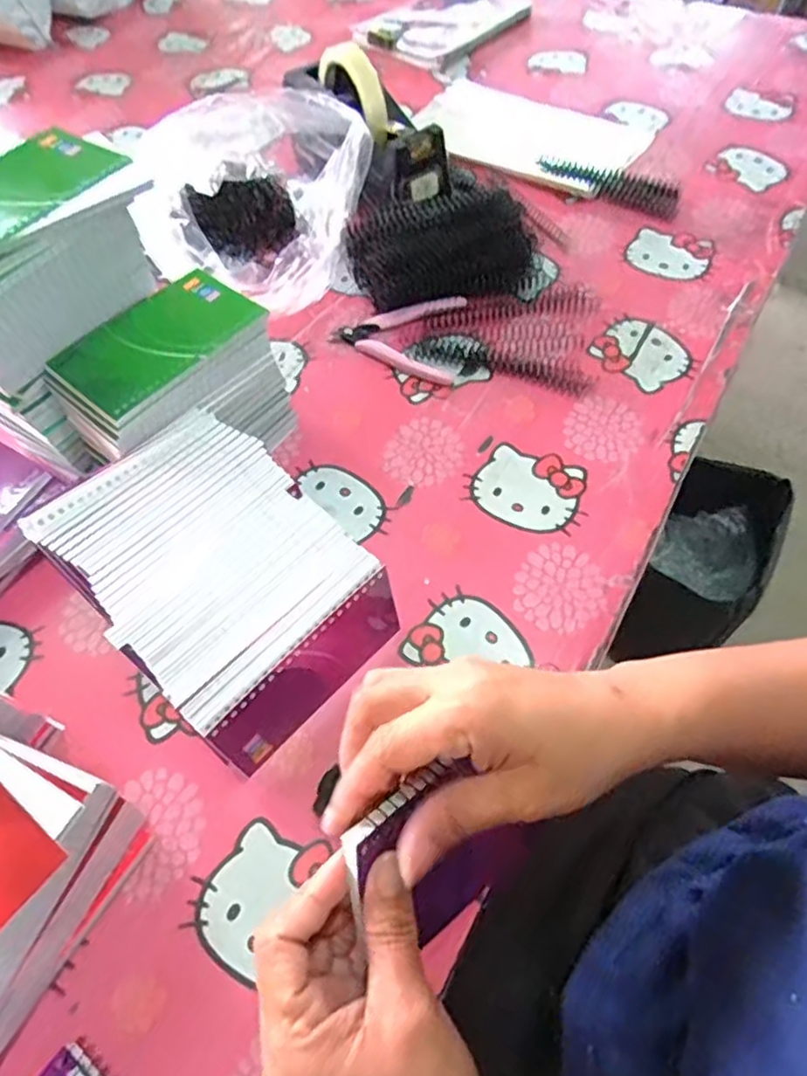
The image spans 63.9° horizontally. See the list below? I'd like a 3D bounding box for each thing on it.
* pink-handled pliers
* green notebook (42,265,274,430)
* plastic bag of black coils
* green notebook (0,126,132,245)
[{"bbox_3d":[-0.006,-0.180,0.569,0.108,0.009,0.092,5,57,7],"label":"pink-handled pliers"},{"bbox_3d":[-0.167,-0.136,0.443,0.079,0.009,0.131,36,66,22],"label":"green notebook"},{"bbox_3d":[-0.123,-0.307,0.586,0.179,0.131,0.173,-5,57,1],"label":"plastic bag of black coils"},{"bbox_3d":[-0.242,-0.214,0.399,0.080,0.006,0.130,33,65,21],"label":"green notebook"}]

